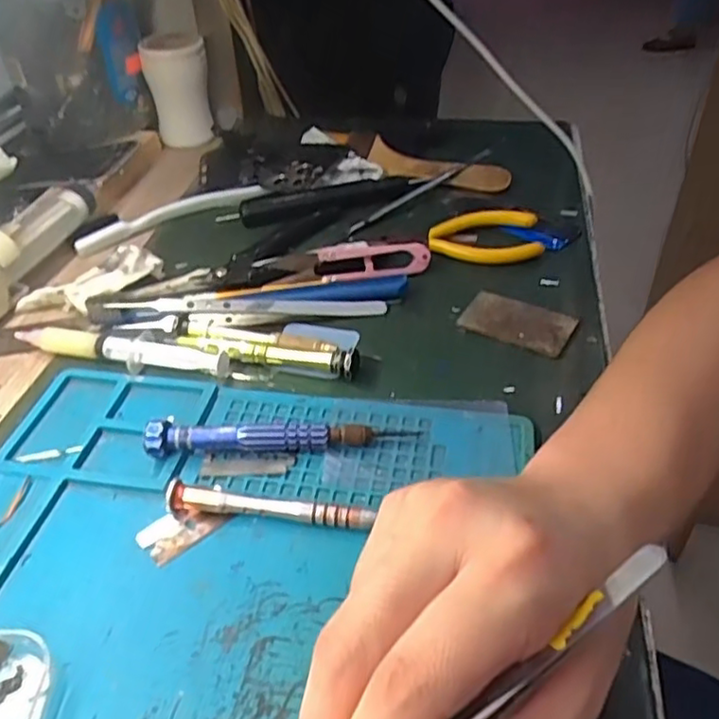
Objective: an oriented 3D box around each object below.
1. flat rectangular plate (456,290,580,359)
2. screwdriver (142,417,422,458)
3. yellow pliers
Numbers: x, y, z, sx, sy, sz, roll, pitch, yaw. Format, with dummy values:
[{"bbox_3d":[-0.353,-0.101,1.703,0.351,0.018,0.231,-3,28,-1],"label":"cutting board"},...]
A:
[{"bbox_3d":[0.089,-0.022,0.368,0.059,0.004,0.036,23,47,27],"label":"flat rectangular plate"},{"bbox_3d":[-0.036,0.034,0.301,0.120,0.018,0.012,-4,41,-1],"label":"screwdriver"},{"bbox_3d":[0.097,-0.082,0.434,0.098,0.014,0.048,-3,41,0],"label":"yellow pliers"}]

